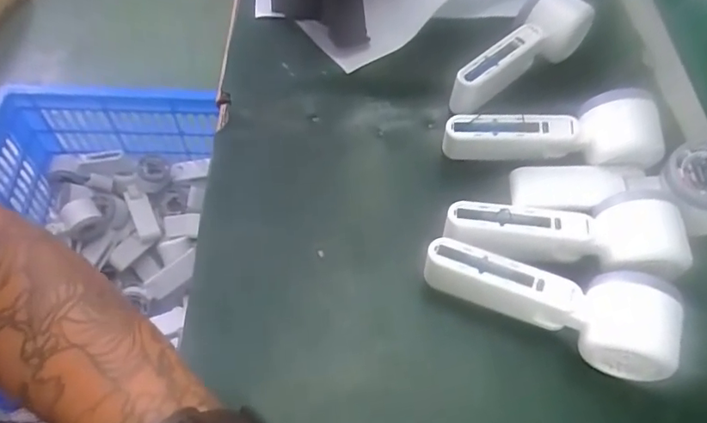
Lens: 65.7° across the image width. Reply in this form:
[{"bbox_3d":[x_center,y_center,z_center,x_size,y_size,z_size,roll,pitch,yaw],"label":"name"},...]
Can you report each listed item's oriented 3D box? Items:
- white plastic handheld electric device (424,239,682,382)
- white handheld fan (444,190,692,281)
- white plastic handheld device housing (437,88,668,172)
[{"bbox_3d":[0.127,0.059,0.367,0.158,0.061,0.048,20,59,7],"label":"white plastic handheld electric device"},{"bbox_3d":[0.149,0.018,0.392,0.159,0.050,0.054,2,58,-4],"label":"white handheld fan"},{"bbox_3d":[0.157,-0.065,0.442,0.163,0.042,0.052,-1,58,9],"label":"white plastic handheld device housing"}]

